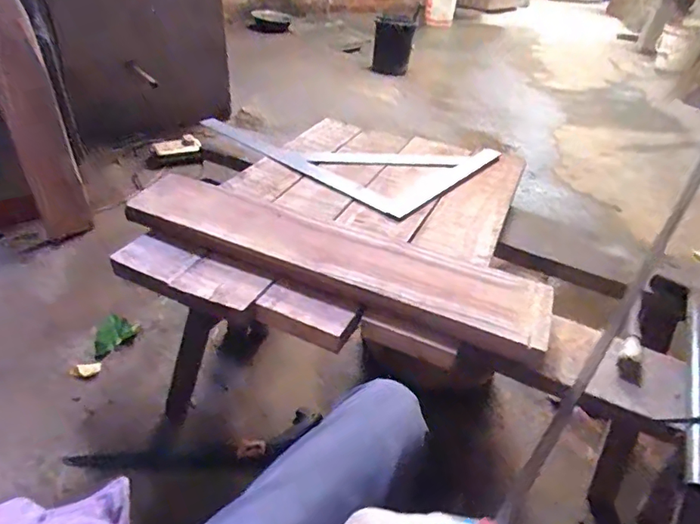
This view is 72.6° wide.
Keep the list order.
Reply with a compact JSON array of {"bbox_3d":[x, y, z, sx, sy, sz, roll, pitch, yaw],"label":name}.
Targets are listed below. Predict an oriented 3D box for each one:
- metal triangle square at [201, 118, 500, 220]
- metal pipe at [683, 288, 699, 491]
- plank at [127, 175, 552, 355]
[{"bbox_3d":[-0.033,-0.292,1.115,0.621,0.015,0.373,29,44,29],"label":"metal triangle square"},{"bbox_3d":[0.470,0.145,0.645,0.022,0.021,0.400,23,41,23],"label":"metal pipe"},{"bbox_3d":[-0.041,-0.015,0.735,0.655,0.043,0.141,17,39,18],"label":"plank"}]

